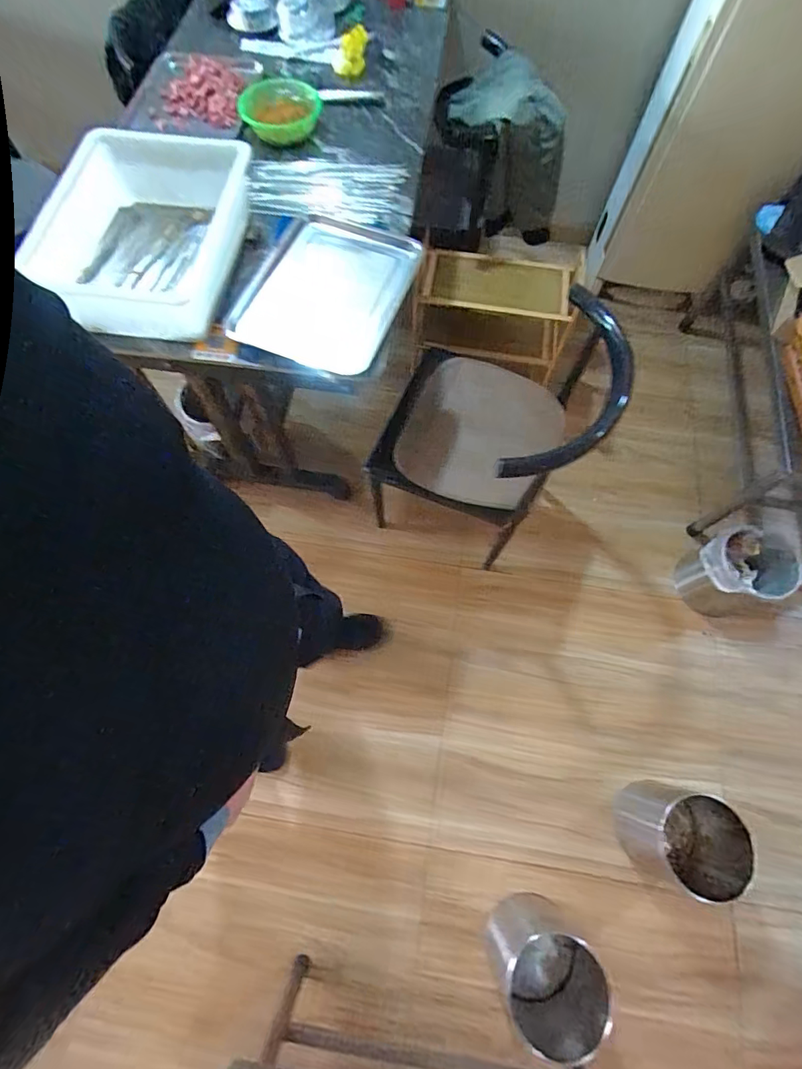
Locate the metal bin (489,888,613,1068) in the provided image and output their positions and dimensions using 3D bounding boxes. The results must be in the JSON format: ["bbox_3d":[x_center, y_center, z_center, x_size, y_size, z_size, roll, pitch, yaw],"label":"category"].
[{"bbox_3d":[0.323,0.979,1.088,0.207,0.251,0.217,0,68,-1],"label":"metal bin"}]

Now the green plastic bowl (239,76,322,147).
[{"bbox_3d":[-0.292,-0.984,1.110,0.174,0.055,0.200,-40,74,-15],"label":"green plastic bowl"}]

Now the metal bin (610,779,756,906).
[{"bbox_3d":[0.675,0.737,1.173,0.224,0.224,0.213,17,69,6],"label":"metal bin"}]

